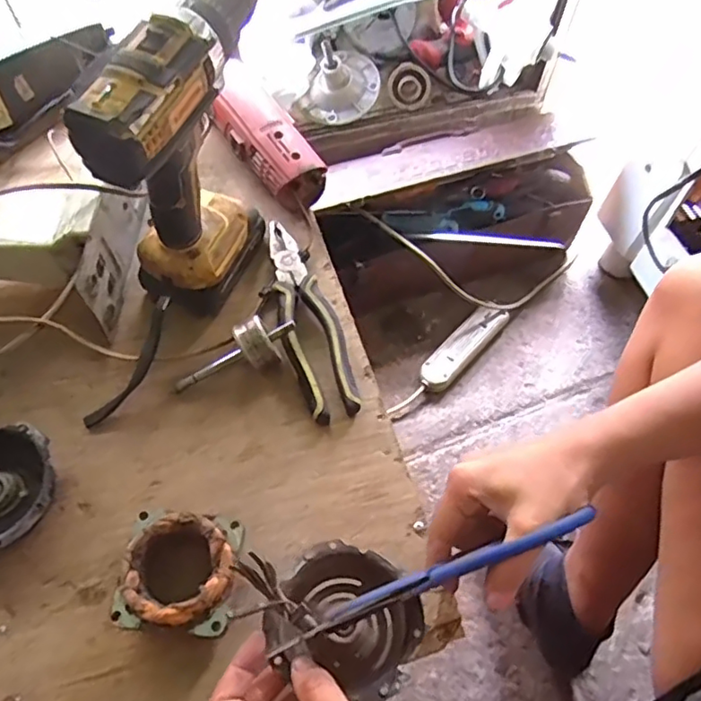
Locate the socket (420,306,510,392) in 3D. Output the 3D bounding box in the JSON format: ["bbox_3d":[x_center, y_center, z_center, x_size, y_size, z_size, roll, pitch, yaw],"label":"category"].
[{"bbox_3d":[0.168,-0.010,0.858,0.048,0.031,0.176,40,66,19],"label":"socket"}]

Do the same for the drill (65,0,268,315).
[{"bbox_3d":[-0.123,-0.149,0.456,0.075,0.217,0.179,12,60,5],"label":"drill"}]

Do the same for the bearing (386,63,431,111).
[{"bbox_3d":[0.087,-0.388,0.853,0.062,0.062,0.025,23,51,-6],"label":"bearing"}]

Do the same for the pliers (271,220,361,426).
[{"bbox_3d":[-0.034,-0.030,0.503,0.051,0.029,0.189,-9,61,-7],"label":"pliers"}]

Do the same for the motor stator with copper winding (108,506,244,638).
[{"bbox_3d":[-0.112,0.146,0.392,0.074,0.044,0.079,6,60,1],"label":"motor stator with copper winding"}]

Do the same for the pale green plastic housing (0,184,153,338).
[{"bbox_3d":[-0.282,-0.088,0.487,0.186,0.082,0.107,8,60,3],"label":"pale green plastic housing"}]

